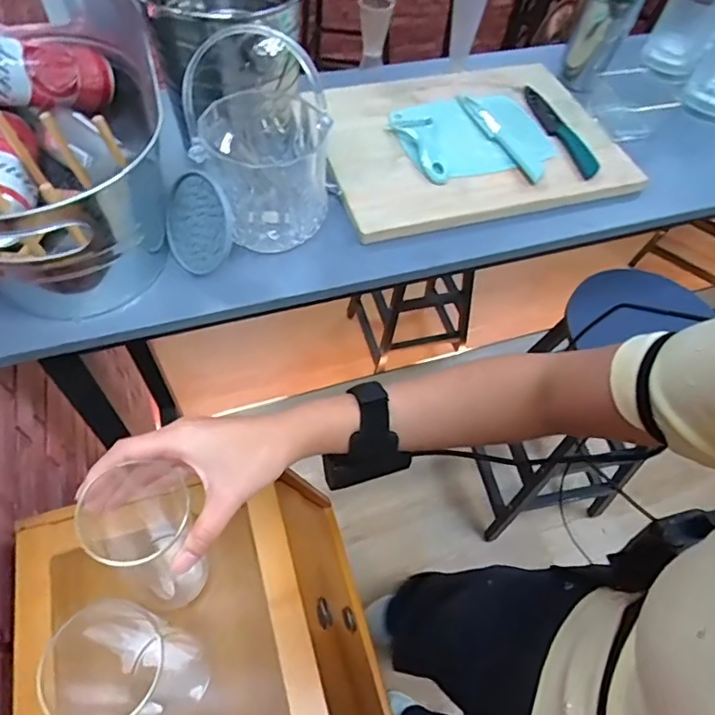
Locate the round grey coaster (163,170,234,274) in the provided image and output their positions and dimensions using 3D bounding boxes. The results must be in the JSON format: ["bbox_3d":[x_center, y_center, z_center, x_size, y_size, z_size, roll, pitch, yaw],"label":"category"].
[{"bbox_3d":[-0.158,-0.132,0.527,0.091,0.091,0.011,20,22,30],"label":"round grey coaster"}]

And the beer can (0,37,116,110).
[{"bbox_3d":[-0.344,-0.299,0.560,0.060,0.065,0.170,43,40,21],"label":"beer can"}]

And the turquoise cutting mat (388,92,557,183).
[{"bbox_3d":[0.144,-0.288,0.682,0.189,0.012,0.152,-14,59,-16],"label":"turquoise cutting mat"}]

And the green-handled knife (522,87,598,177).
[{"bbox_3d":[0.264,-0.297,0.697,0.034,0.015,0.189,-10,59,-11],"label":"green-handled knife"}]

